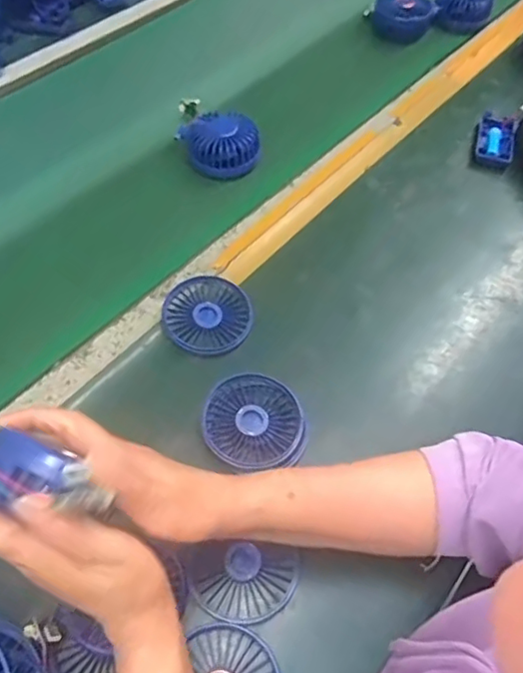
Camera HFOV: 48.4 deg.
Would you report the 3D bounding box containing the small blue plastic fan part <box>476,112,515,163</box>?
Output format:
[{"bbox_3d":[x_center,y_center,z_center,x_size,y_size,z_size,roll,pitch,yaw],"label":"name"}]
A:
[{"bbox_3d":[0.300,-0.255,0.743,0.042,0.013,0.086,14,56,8],"label":"small blue plastic fan part"}]

